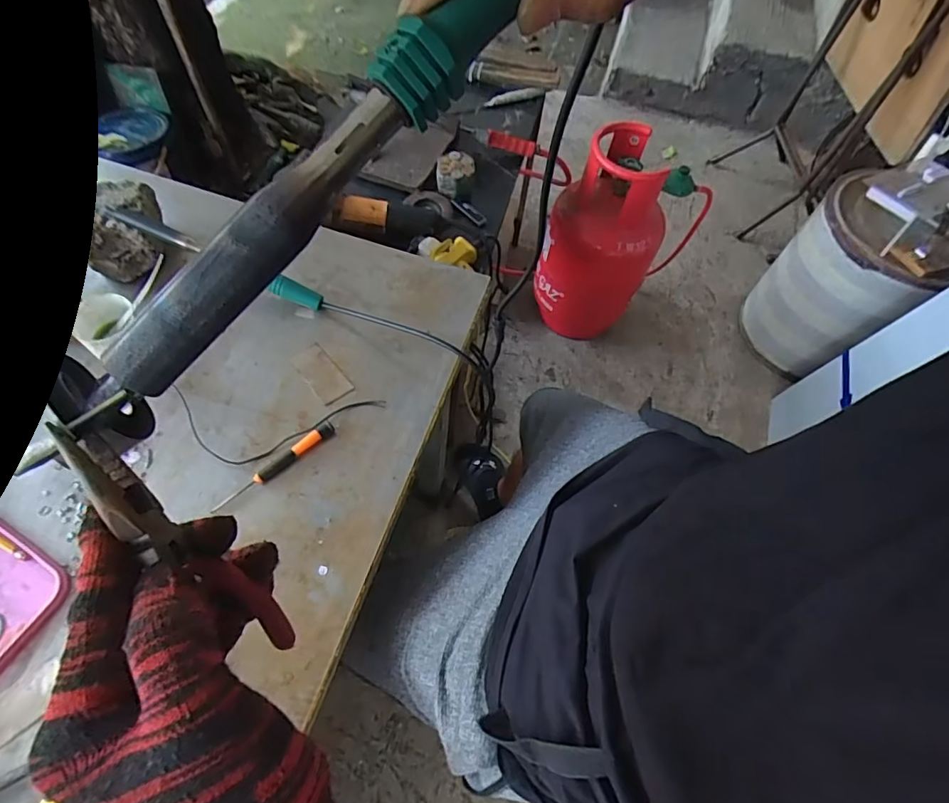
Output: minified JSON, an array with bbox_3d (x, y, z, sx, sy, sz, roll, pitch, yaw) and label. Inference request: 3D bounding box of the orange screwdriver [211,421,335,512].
[{"bbox_3d":[-0.209,0.066,0.547,0.142,0.014,0.015,-38,72,-22],"label":"orange screwdriver"}]

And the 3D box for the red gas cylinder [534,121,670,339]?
[{"bbox_3d":[0.340,-0.424,1.395,0.278,0.529,0.244,27,63,8],"label":"red gas cylinder"}]

